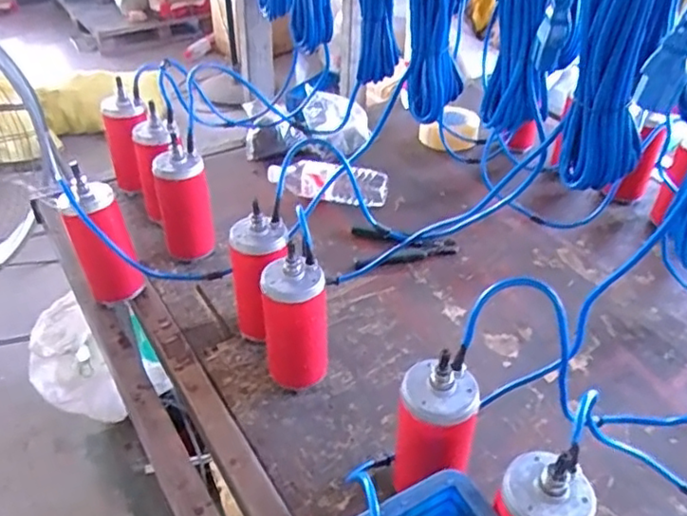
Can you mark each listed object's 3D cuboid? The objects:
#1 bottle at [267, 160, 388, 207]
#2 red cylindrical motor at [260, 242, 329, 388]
[{"bbox_3d":[-0.034,-0.140,1.133,0.222,0.060,0.051,9,39,10],"label":"bottle"},{"bbox_3d":[-0.059,0.078,0.759,0.077,0.164,0.067,-3,39,-5],"label":"red cylindrical motor"}]

